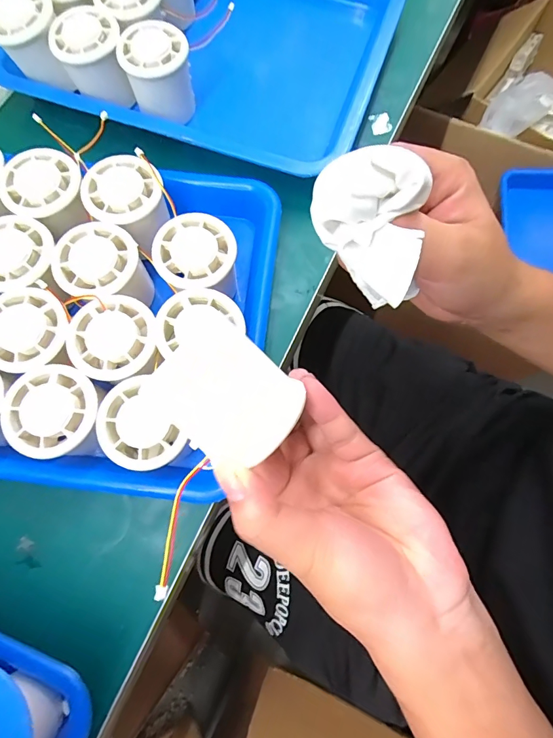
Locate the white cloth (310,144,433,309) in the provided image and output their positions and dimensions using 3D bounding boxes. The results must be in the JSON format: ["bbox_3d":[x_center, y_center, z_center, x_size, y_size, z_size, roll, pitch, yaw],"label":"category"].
[{"bbox_3d":[0.043,-0.067,0.191,0.049,0.046,0.054,2,74,1],"label":"white cloth"}]

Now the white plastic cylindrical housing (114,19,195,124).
[{"bbox_3d":[-0.098,-0.247,0.334,0.053,0.044,0.058,-8,74,-2],"label":"white plastic cylindrical housing"}]

